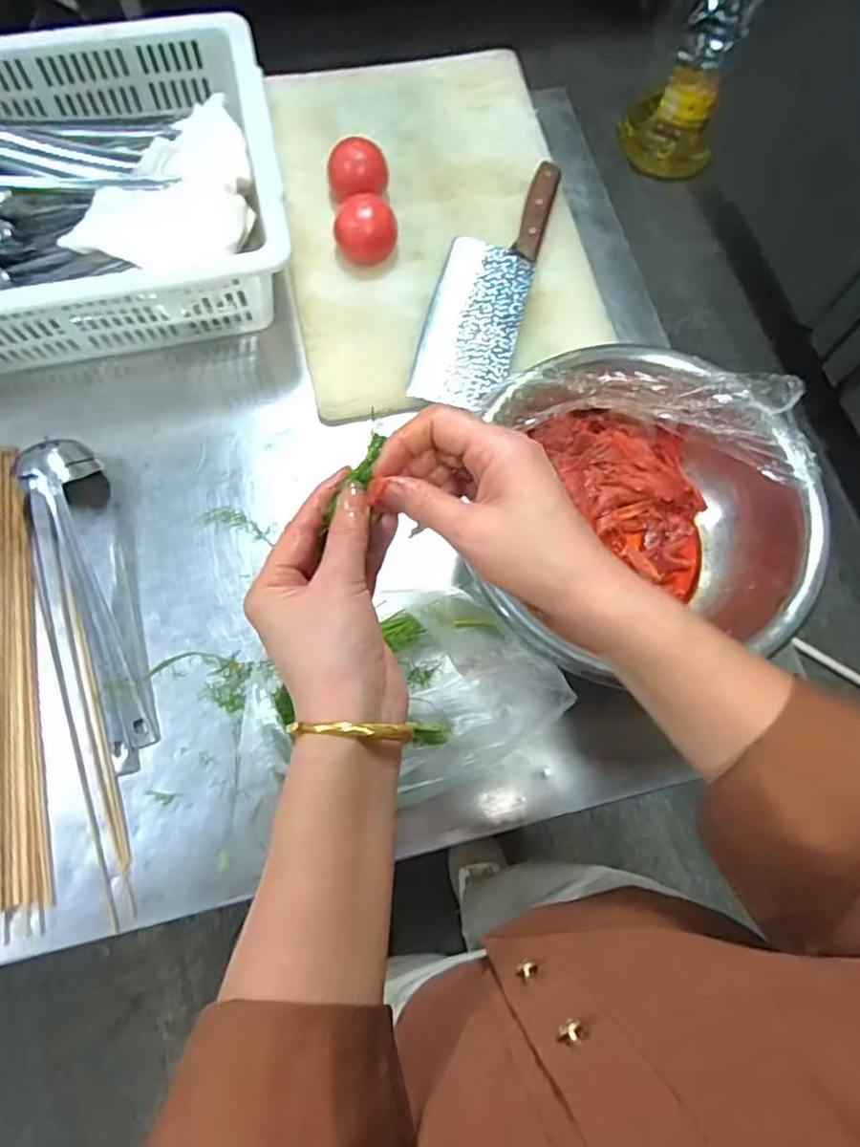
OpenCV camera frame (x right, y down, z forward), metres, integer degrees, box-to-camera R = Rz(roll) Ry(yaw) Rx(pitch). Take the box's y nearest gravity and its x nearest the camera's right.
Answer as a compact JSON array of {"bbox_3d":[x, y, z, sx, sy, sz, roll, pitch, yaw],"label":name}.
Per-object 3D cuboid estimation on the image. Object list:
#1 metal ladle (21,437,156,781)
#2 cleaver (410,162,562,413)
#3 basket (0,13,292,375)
[{"bbox_3d":[-0.284,0.019,0.536,0.060,0.051,0.288,-19,74,-8],"label":"metal ladle"},{"bbox_3d":[0.058,-0.300,0.648,0.092,0.022,0.288,14,72,3],"label":"cleaver"},{"bbox_3d":[-0.360,-0.356,0.611,0.422,0.106,0.302,-11,73,-5],"label":"basket"}]

